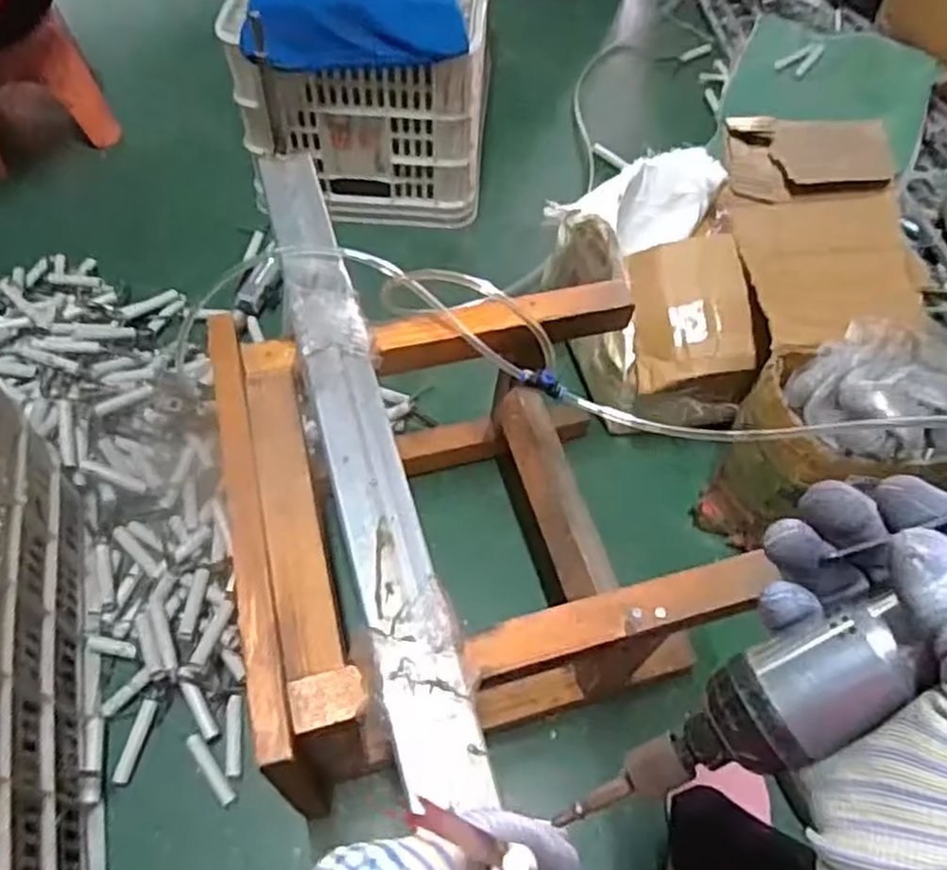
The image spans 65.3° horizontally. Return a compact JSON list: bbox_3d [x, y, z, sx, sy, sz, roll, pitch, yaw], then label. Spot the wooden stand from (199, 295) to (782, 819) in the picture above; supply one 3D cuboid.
[{"bbox_3d":[-0.005,0.079,0.707,0.388,0.261,0.368,-12,59,-10],"label":"wooden stand"}]

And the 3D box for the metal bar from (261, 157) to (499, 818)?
[{"bbox_3d":[-0.102,-0.030,0.611,0.059,0.019,0.621,-13,59,-11],"label":"metal bar"}]

